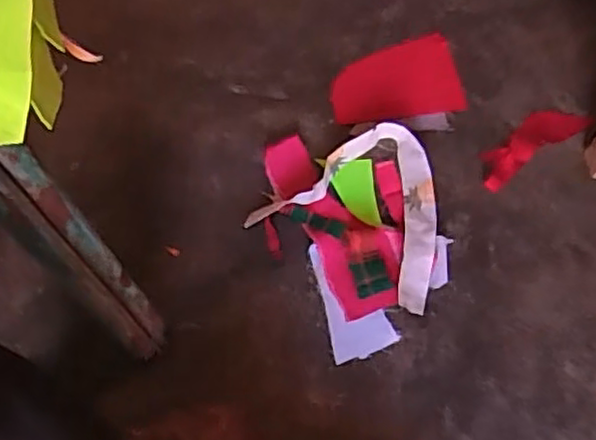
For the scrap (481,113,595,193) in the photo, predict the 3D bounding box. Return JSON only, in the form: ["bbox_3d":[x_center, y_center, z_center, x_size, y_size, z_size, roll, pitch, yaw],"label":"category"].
[{"bbox_3d":[0.248,-0.083,0.742,0.149,0.019,0.048,-34,68,-16],"label":"scrap"}]

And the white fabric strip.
[{"bbox_3d":[0.079,-0.020,0.699,0.187,0.031,0.175,31,67,14],"label":"white fabric strip"}]

